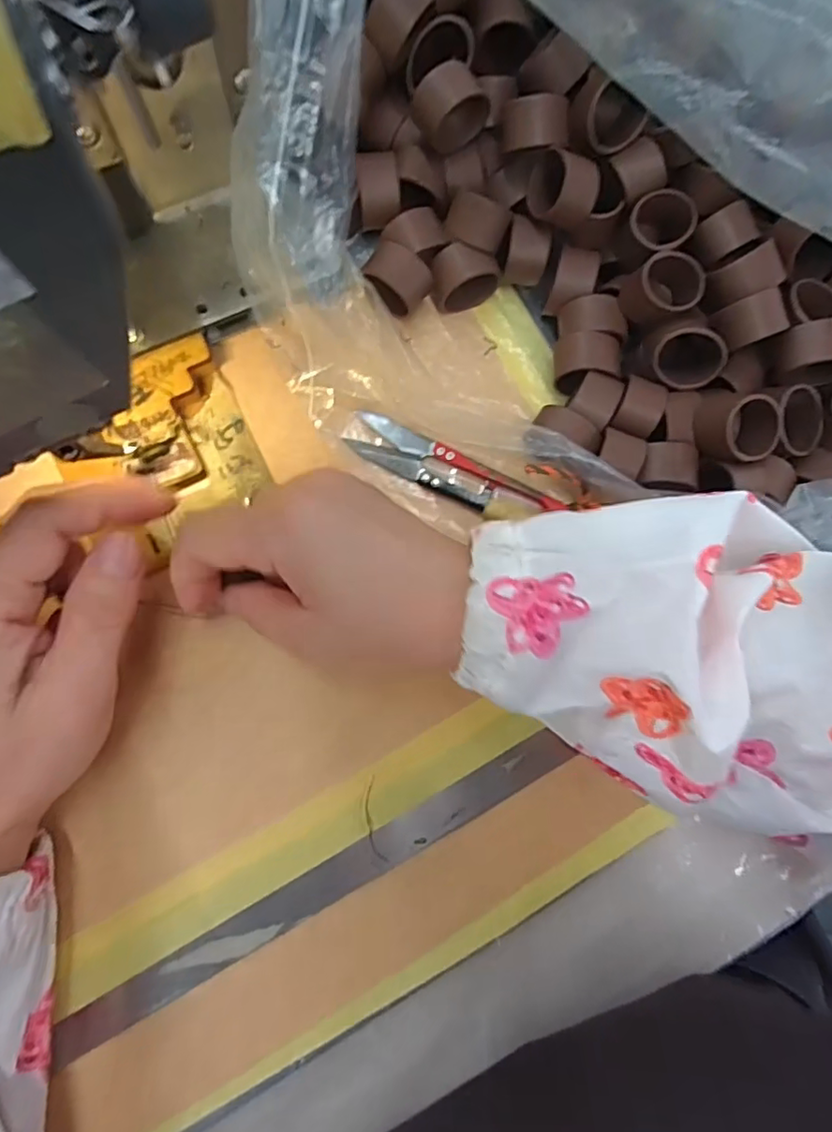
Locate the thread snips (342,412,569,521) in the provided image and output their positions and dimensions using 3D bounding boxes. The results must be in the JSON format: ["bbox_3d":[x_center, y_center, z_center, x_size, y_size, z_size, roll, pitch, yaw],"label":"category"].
[{"bbox_3d":[0.016,-0.042,0.259,0.095,0.020,0.022,27,83,-3],"label":"thread snips"}]

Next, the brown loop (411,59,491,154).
[{"bbox_3d":[0.015,-0.199,0.248,0.033,0.026,0.022,-37,85,-10],"label":"brown loop"}]

